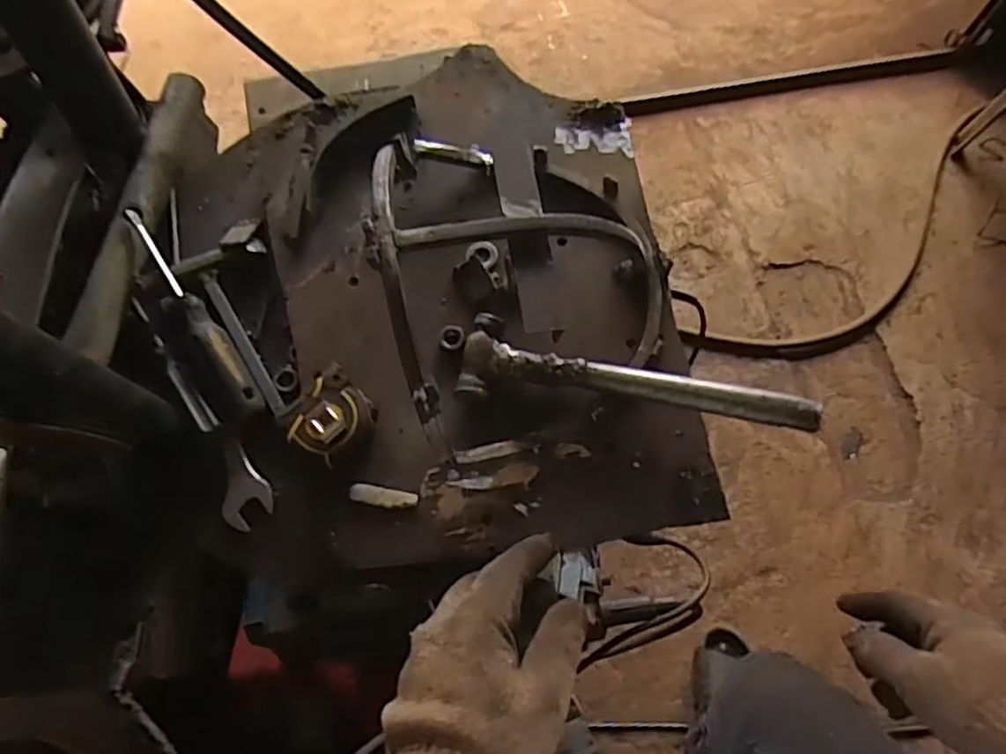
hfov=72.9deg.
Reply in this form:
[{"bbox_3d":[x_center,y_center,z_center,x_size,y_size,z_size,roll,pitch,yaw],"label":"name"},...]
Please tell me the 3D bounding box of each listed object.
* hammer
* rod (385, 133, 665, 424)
[{"bbox_3d":[0.087,0.003,0.463,0.234,0.033,0.043,8,70,3],"label":"hammer"},{"bbox_3d":[0.013,-0.085,0.459,0.201,0.113,0.180,-16,70,-5],"label":"rod"}]

